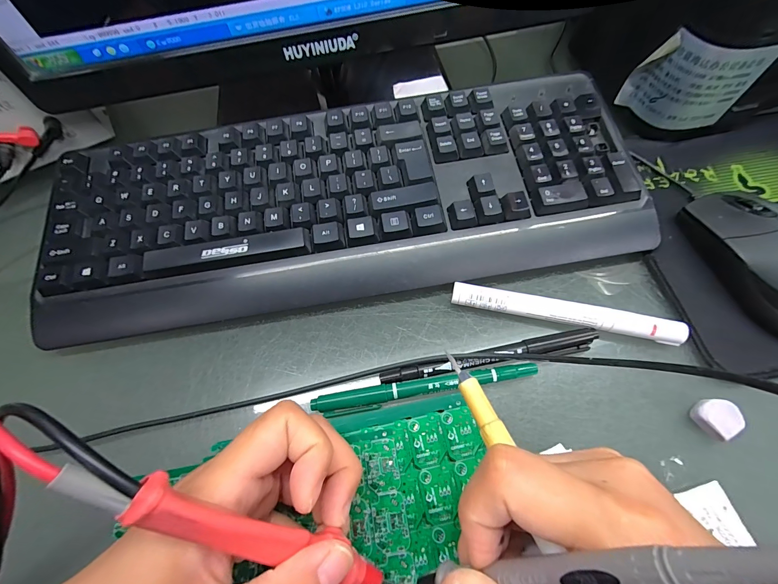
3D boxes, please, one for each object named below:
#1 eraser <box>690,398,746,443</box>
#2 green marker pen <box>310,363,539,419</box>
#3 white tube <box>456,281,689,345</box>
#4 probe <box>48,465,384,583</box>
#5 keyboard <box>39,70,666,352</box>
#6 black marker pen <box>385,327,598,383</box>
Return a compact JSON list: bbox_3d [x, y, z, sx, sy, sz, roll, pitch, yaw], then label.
[{"bbox_3d":[0.188,0.071,0.188,0.021,0.010,0.019,-34,68,-12],"label":"eraser"},{"bbox_3d":[0.023,0.061,0.206,0.137,0.013,0.014,-10,65,-1],"label":"green marker pen"},{"bbox_3d":[0.113,0.015,0.218,0.141,0.018,0.014,11,66,8],"label":"white tube"},{"bbox_3d":[-0.044,0.086,0.115,0.127,0.010,0.012,44,72,-28],"label":"probe"},{"bbox_3d":[-0.036,-0.071,0.250,0.422,0.030,0.149,-9,70,-2],"label":"keyboard"},{"bbox_3d":[0.064,0.043,0.211,0.138,0.013,0.013,-11,65,-2],"label":"black marker pen"}]

